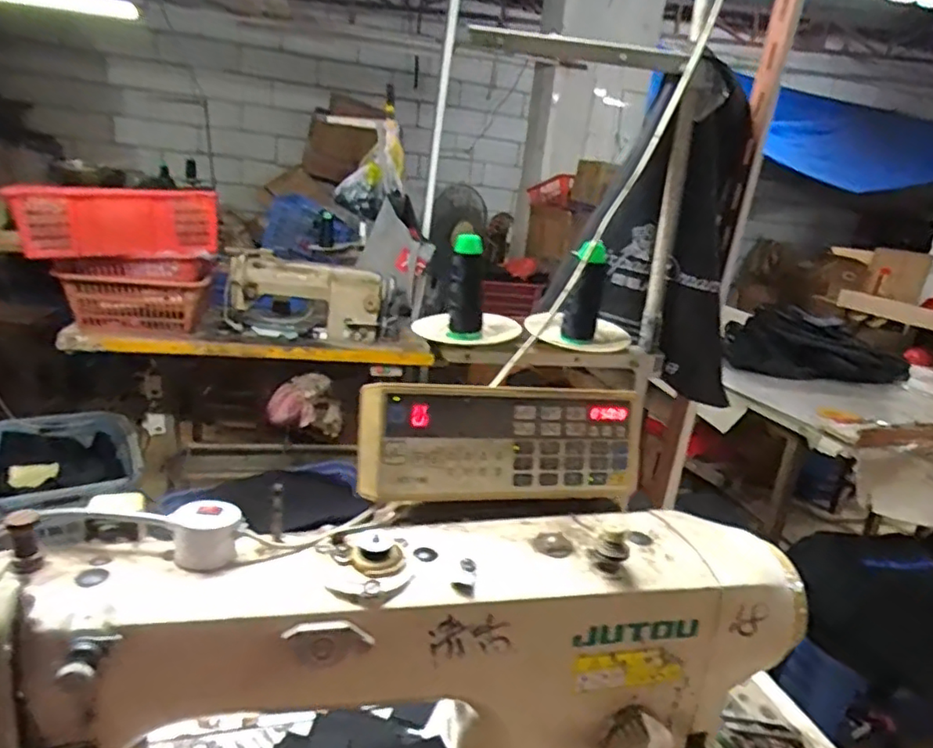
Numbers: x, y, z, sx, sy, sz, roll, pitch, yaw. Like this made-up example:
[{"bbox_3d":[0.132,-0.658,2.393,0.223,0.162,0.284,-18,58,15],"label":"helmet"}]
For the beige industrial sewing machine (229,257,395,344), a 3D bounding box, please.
[{"bbox_3d":[-0.469,-0.224,1.845,0.467,0.210,0.137,4,18,-8],"label":"beige industrial sewing machine"}]

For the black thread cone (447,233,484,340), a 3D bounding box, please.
[{"bbox_3d":[0.003,-0.100,0.685,0.037,0.105,0.042,8,17,5],"label":"black thread cone"}]

